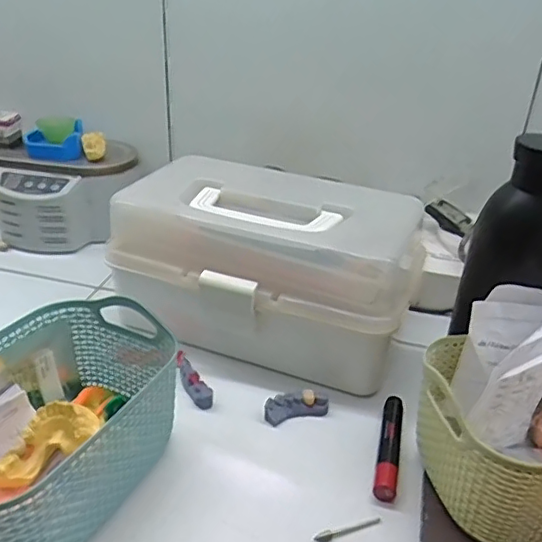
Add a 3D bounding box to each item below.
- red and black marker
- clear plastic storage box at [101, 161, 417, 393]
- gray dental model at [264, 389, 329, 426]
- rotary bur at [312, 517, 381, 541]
[{"bbox_3d":[0.085,0.125,0.405,0.014,0.019,0.088,10,32,12],"label":"red and black marker"},{"bbox_3d":[-0.002,-0.007,0.512,0.248,0.126,0.153,12,33,15],"label":"clear plastic storage box"},{"bbox_3d":[0.020,0.104,0.436,0.049,0.017,0.015,-8,33,-18],"label":"gray dental model"},{"bbox_3d":[0.048,0.160,0.352,0.045,0.004,0.007,-10,34,-20],"label":"rotary bur"}]

